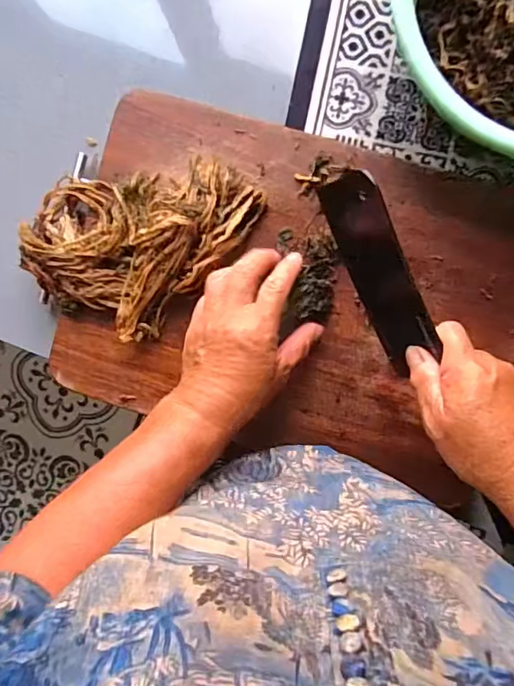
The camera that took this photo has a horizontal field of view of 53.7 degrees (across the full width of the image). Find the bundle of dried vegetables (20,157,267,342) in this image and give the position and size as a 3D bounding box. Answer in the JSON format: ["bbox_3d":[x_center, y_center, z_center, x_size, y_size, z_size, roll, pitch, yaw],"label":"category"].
[{"bbox_3d":[-0.108,-0.100,0.438,0.160,0.036,0.180,40,96,2],"label":"bundle of dried vegetables"}]

